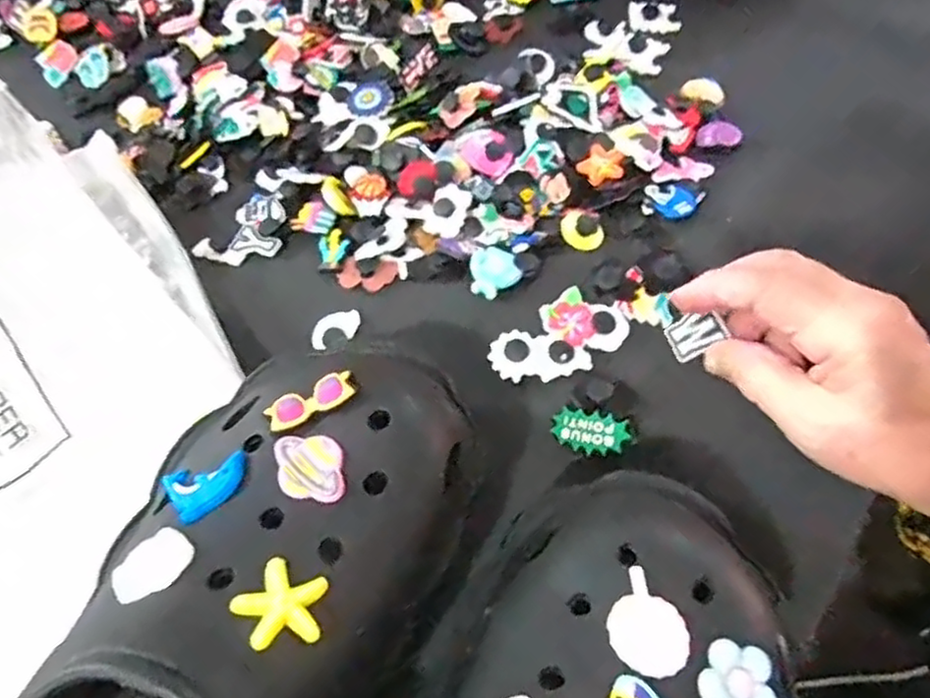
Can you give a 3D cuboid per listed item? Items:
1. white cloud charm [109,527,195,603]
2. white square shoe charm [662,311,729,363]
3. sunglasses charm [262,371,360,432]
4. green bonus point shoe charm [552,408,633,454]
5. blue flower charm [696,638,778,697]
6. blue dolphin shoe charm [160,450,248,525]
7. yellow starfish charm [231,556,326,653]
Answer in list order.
[{"bbox_3d":[-0.094,0.065,0.203,0.023,0.004,0.023,-33,42,-22],"label":"white cloud charm"},{"bbox_3d":[0.105,-0.007,0.312,0.004,0.026,0.019,0,62,-47],"label":"white square shoe charm"},{"bbox_3d":[-0.053,0.016,0.232,0.031,0.004,0.013,-28,62,-11],"label":"sunglasses charm"},{"bbox_3d":[0.055,0.036,0.299,0.032,0.004,0.018,6,65,11],"label":"green bonus point shoe charm"},{"bbox_3d":[0.077,0.095,0.191,0.022,0.005,0.023,-2,60,4],"label":"blue flower charm"},{"bbox_3d":[-0.086,0.043,0.227,0.026,0.006,0.026,-36,45,-16],"label":"blue dolphin shoe charm"},{"bbox_3d":[-0.052,0.072,0.192,0.025,0.004,0.025,12,47,-13],"label":"yellow starfish charm"}]

